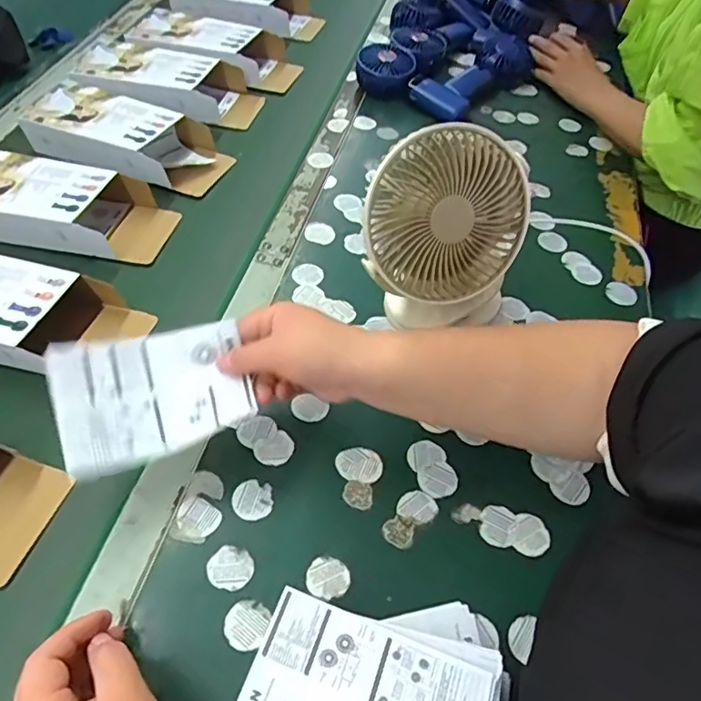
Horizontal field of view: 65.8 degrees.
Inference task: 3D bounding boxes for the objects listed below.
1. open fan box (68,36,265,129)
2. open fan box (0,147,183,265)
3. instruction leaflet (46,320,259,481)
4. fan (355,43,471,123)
[{"bbox_3d":[-0.254,-0.369,0.756,0.240,0.065,0.118,10,47,6],"label":"open fan box"},{"bbox_3d":[-0.322,-0.163,0.594,0.235,0.064,0.110,11,47,7],"label":"open fan box"},{"bbox_3d":[-0.142,0.029,0.397,0.129,0.026,0.094,-13,80,-24],"label":"instruction leaflet"},{"bbox_3d":[0.092,-0.390,0.797,0.176,0.051,0.058,30,51,6],"label":"fan"}]

